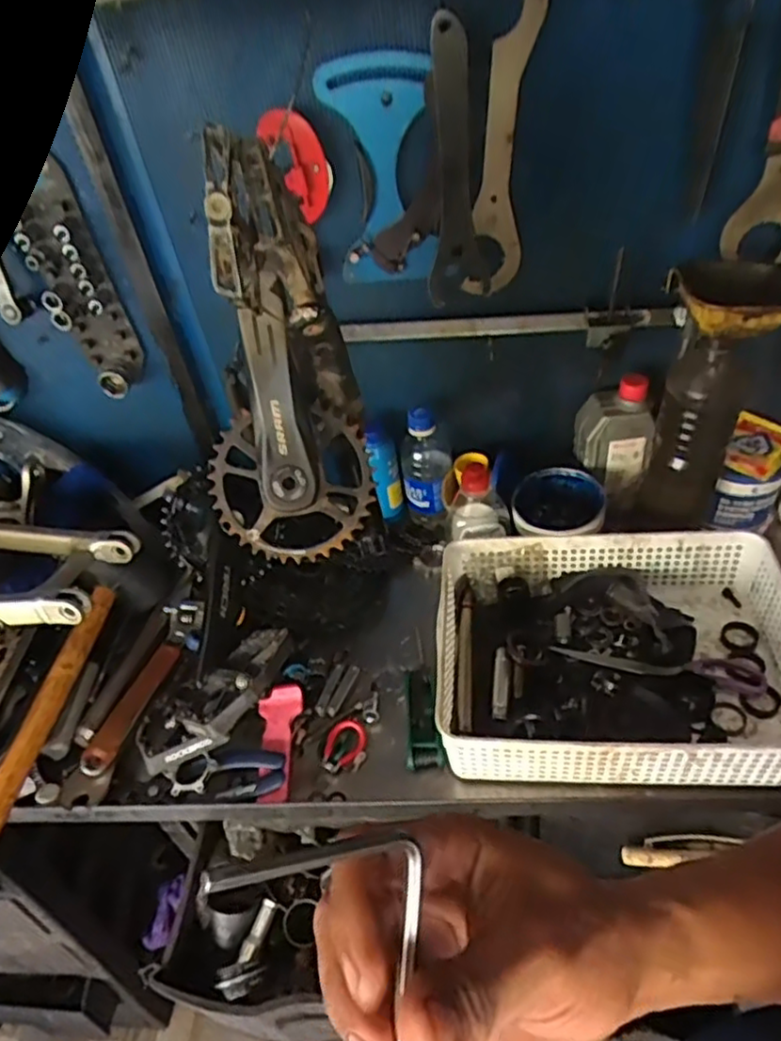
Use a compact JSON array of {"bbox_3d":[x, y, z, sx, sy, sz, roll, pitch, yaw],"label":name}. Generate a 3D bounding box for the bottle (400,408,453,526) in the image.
[{"bbox_3d":[0.046,-0.061,0.831,0.060,0.170,0.059,-4,43,7],"label":"bottle"}]

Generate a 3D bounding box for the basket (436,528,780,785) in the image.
[{"bbox_3d":[0.214,0.126,0.646,0.324,0.090,0.247,-1,43,10],"label":"basket"}]

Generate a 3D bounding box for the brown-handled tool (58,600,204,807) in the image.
[{"bbox_3d":[-0.266,0.182,0.708,0.042,0.013,0.240,16,49,4],"label":"brown-handled tool"}]

